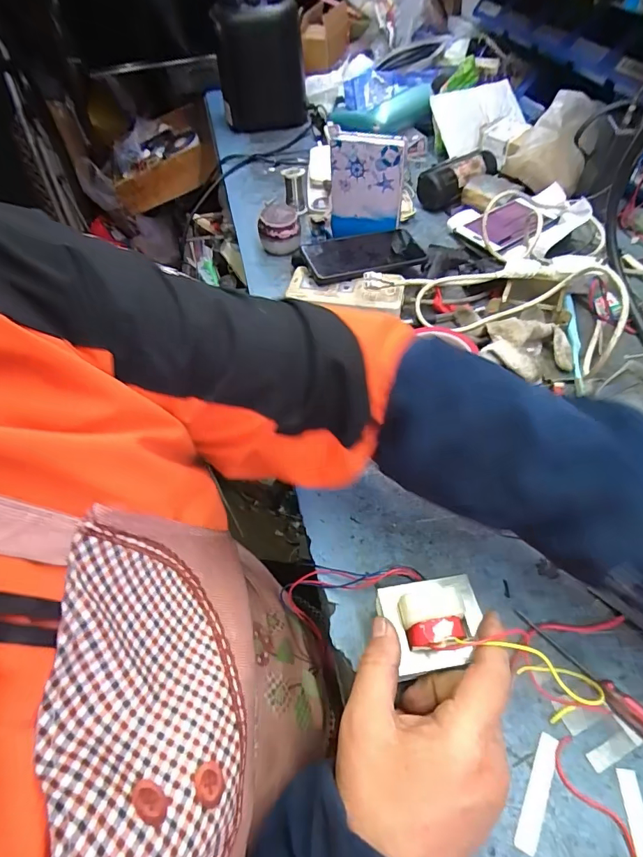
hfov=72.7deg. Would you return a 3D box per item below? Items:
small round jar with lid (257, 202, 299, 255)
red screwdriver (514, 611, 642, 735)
[{"bbox_3d":[-0.064,-0.301,0.664,0.060,0.055,0.056,-2,53,2],"label":"small round jar with lid"},{"bbox_3d":[0.195,0.180,0.310,0.013,0.014,0.122,-38,59,-23],"label":"red screwdriver"}]

